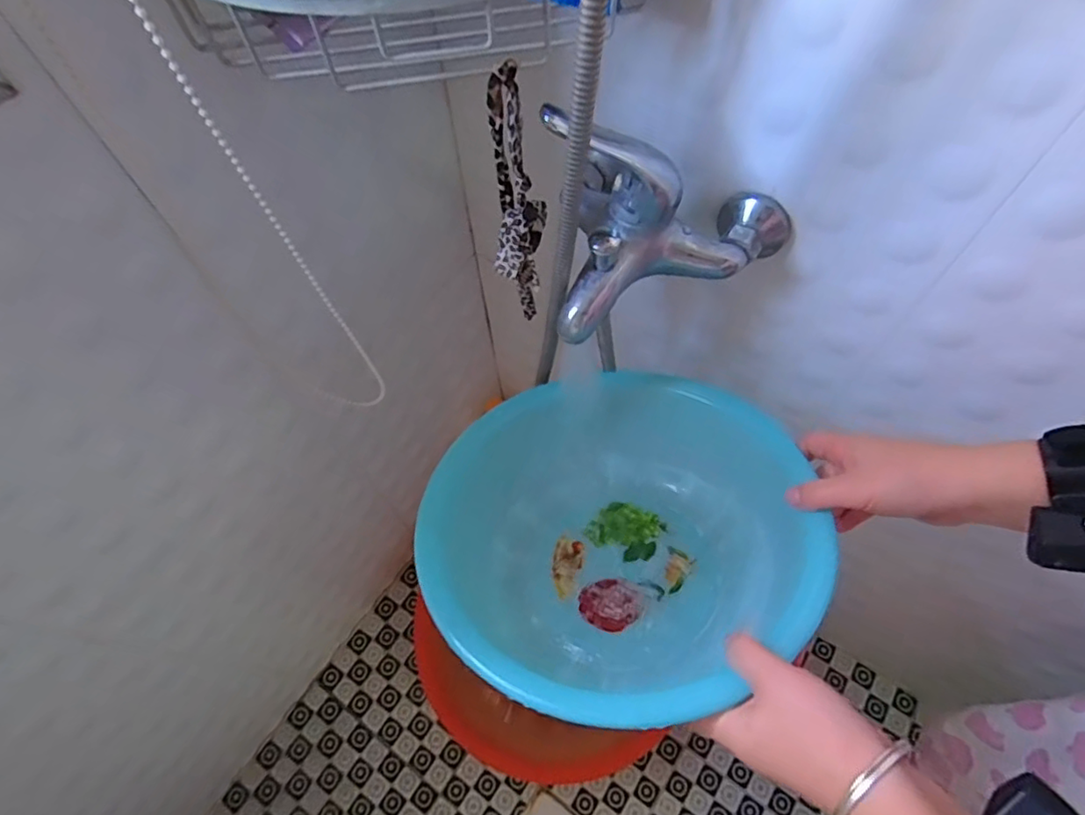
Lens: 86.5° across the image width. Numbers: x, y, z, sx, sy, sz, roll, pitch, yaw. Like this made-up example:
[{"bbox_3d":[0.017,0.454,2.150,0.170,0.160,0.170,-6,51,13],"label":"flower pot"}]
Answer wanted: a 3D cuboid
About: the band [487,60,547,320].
[{"bbox_3d":[-0.018,-0.144,0.411,0.033,0.191,0.051,3,61,4],"label":"band"}]

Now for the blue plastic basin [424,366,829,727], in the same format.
[{"bbox_3d":[0.075,0.115,0.482,0.268,0.120,0.314,9,44,22],"label":"blue plastic basin"}]

